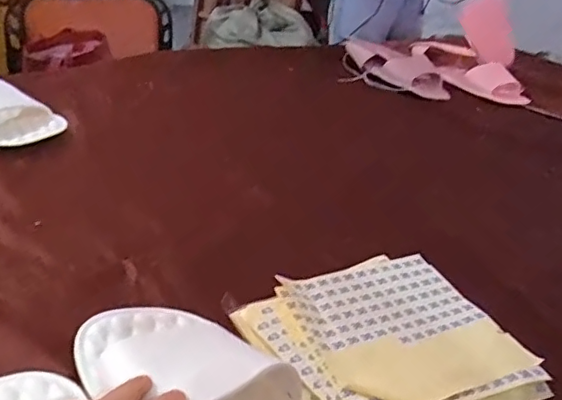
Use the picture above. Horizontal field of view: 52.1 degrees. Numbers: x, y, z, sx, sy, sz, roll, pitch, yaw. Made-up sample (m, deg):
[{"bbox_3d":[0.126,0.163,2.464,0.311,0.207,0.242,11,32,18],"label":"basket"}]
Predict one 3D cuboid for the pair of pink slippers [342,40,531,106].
[{"bbox_3d":[0.234,-0.281,1.232,0.277,0.064,0.083,29,34,33],"label":"pair of pink slippers"}]

